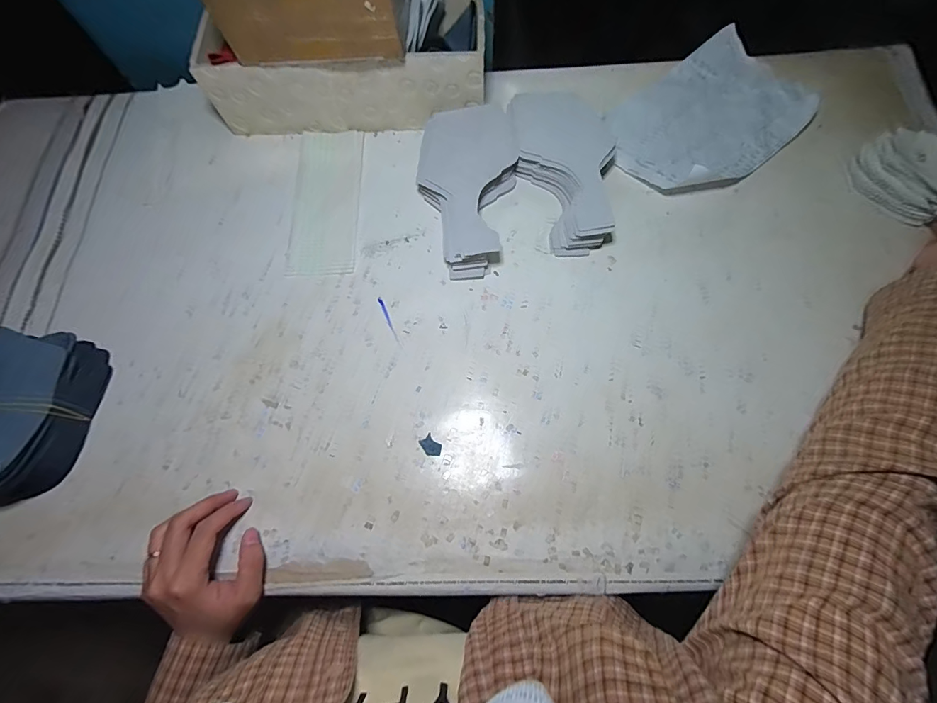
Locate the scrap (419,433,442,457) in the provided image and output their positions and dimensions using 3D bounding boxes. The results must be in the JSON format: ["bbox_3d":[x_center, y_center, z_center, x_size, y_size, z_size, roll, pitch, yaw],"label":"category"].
[{"bbox_3d":[-0.035,0.089,0.382,0.015,0.004,0.022,-39,73,-11],"label":"scrap"}]

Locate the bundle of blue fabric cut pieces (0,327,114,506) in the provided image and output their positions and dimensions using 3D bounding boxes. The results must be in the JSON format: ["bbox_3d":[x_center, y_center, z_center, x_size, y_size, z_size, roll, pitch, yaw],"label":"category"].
[{"bbox_3d":[-0.408,0.060,0.378,0.086,0.060,0.150,2,70,4],"label":"bundle of blue fabric cut pieces"}]

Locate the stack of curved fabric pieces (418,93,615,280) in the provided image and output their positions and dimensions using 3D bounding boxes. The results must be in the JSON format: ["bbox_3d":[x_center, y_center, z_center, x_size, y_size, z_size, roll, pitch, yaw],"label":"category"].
[{"bbox_3d":[0.058,-0.198,0.462,0.220,0.038,0.212,-15,70,-3],"label":"stack of curved fabric pieces"}]

